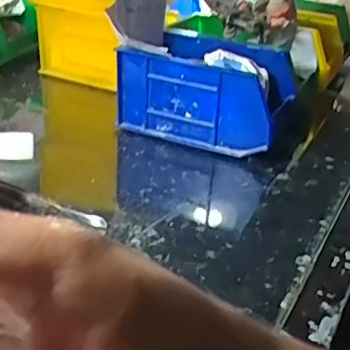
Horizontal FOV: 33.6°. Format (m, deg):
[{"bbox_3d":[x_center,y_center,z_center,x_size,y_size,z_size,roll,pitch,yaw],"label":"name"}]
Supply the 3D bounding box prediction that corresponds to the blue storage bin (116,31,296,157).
[{"bbox_3d":[0.032,-0.088,0.602,0.161,0.088,0.108,15,30,20],"label":"blue storage bin"}]

